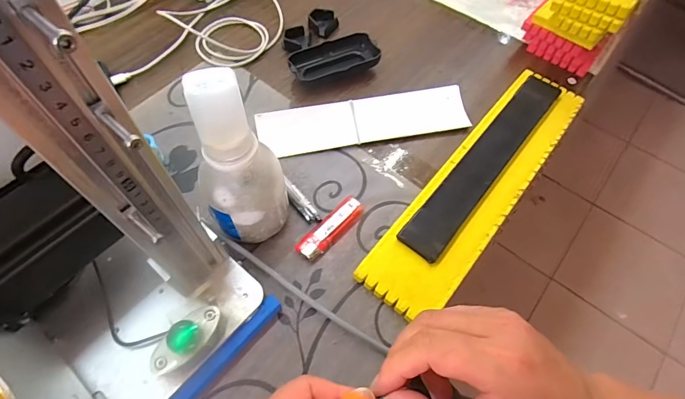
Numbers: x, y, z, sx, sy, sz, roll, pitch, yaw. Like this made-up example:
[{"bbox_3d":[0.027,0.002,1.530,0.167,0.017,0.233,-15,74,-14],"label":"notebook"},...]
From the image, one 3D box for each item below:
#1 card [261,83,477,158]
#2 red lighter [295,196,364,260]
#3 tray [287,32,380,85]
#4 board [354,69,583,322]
[{"bbox_3d":[0.026,-0.092,0.451,0.239,0.015,0.054,-11,61,-7],"label":"card"},{"bbox_3d":[-0.011,0.028,0.385,0.023,0.010,0.079,38,66,18],"label":"red lighter"},{"bbox_3d":[-0.011,-0.176,0.492,0.110,0.024,0.050,-19,62,-12],"label":"tray"},{"bbox_3d":[0.150,-0.026,0.413,0.084,0.021,0.342,35,65,17],"label":"board"}]

